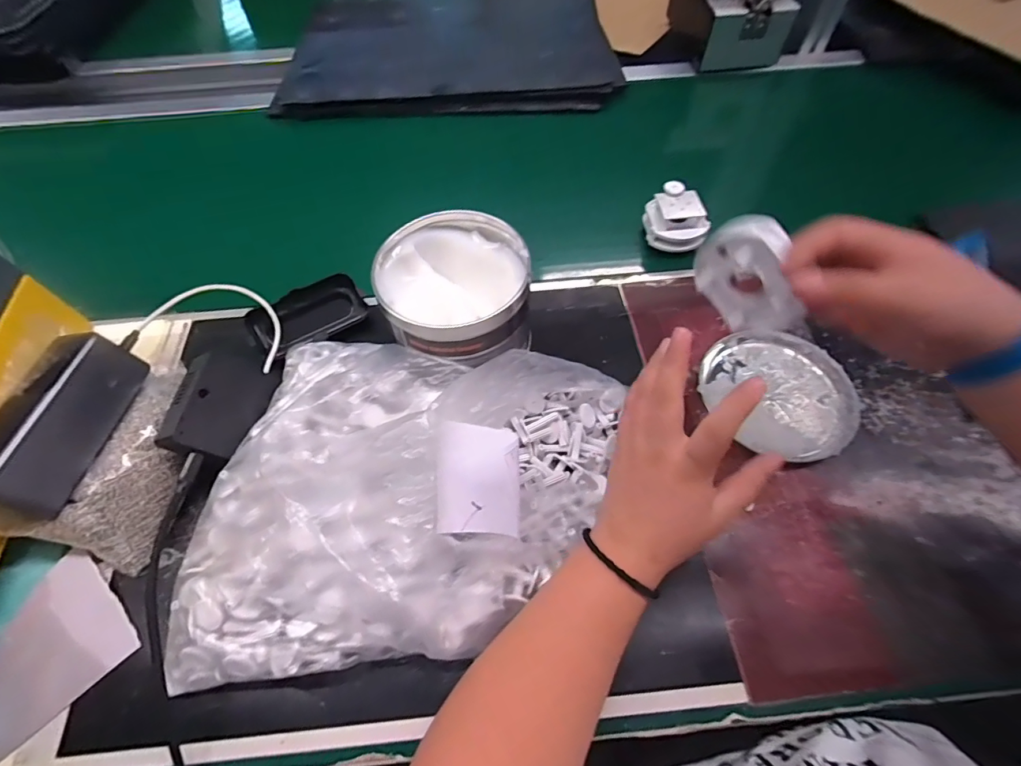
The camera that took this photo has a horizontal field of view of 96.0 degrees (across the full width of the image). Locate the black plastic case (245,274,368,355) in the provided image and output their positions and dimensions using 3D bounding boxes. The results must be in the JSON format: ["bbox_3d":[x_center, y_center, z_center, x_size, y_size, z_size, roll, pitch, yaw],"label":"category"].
[{"bbox_3d":[-0.200,-0.064,0.458,0.102,0.045,0.049,-25,62,-12],"label":"black plastic case"}]

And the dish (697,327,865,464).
[{"bbox_3d":[0.235,0.007,0.409,0.125,0.024,0.129,0,61,-1],"label":"dish"}]

